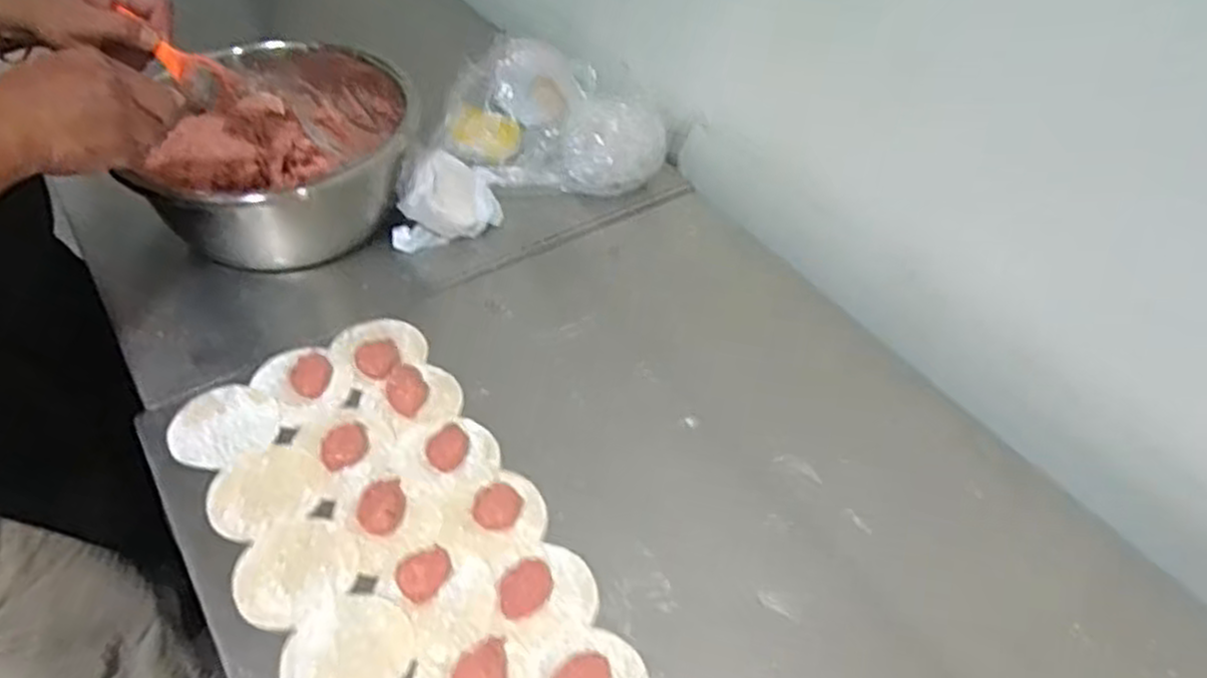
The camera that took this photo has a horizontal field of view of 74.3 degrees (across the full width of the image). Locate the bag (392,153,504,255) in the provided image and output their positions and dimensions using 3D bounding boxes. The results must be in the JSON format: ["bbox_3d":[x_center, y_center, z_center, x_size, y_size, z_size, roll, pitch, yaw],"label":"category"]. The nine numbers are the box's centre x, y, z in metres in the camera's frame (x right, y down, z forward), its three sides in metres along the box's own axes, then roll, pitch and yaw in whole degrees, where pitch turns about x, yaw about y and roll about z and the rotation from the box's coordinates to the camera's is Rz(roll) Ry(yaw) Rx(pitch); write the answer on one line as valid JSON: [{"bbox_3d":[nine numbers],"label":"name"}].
[{"bbox_3d":[-0.171,-0.149,0.851,0.117,0.073,0.083,-10,48,-13],"label":"bag"}]

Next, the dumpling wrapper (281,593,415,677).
[{"bbox_3d":[-0.174,0.213,0.541,0.083,0.005,0.078,2,47,-2],"label":"dumpling wrapper"}]

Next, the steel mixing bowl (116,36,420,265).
[{"bbox_3d":[-0.322,-0.209,0.805,0.236,0.164,0.224,2,47,-2],"label":"steel mixing bowl"}]

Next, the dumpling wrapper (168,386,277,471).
[{"bbox_3d":[-0.317,0.070,0.664,0.079,0.004,0.081,2,48,-2],"label":"dumpling wrapper"}]

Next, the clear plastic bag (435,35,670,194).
[{"bbox_3d":[-0.060,-0.255,0.927,0.253,0.094,0.184,-1,47,-5],"label":"clear plastic bag"}]

